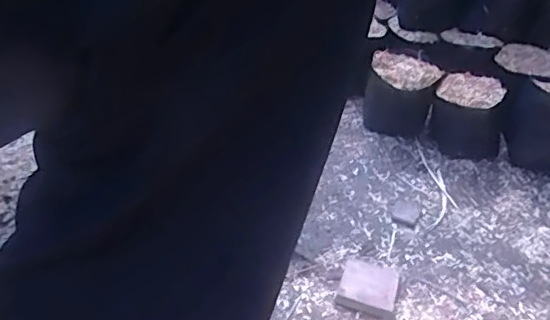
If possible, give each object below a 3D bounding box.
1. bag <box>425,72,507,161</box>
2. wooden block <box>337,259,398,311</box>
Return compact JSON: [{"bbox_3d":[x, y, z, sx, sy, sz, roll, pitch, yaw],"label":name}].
[{"bbox_3d":[0.269,-0.058,0.812,0.079,0.107,0.086,-17,42,-28],"label":"bag"},{"bbox_3d":[0.099,0.130,0.597,0.057,0.014,0.064,13,37,9],"label":"wooden block"}]

